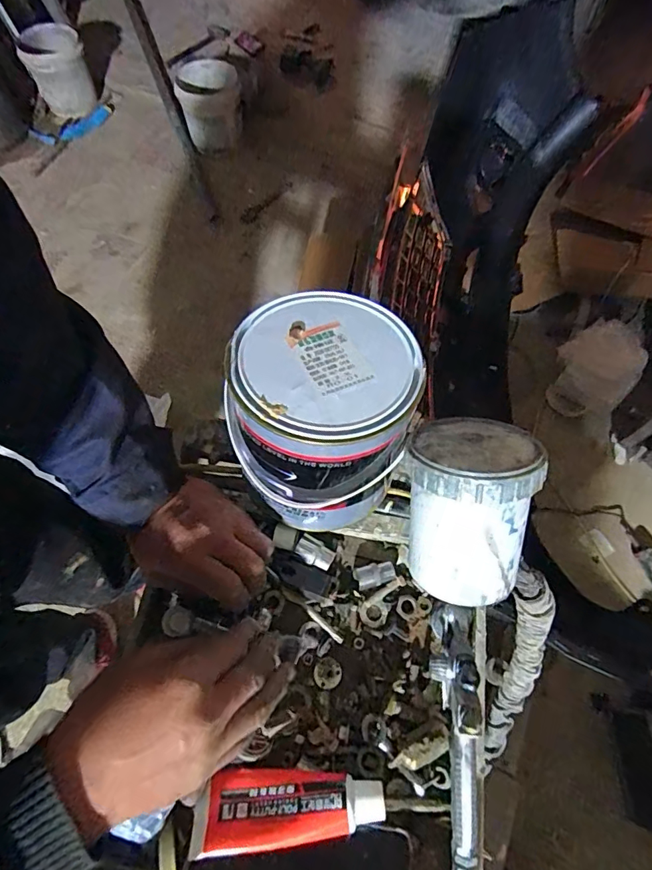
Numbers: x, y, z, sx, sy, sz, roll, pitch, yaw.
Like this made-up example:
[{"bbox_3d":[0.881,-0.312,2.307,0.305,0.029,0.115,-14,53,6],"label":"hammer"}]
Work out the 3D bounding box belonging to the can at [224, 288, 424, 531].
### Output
[{"bbox_3d":[-0.004,-0.022,0.427,0.153,0.138,0.170,4,64,1],"label":"can"}]

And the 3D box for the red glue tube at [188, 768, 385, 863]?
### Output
[{"bbox_3d":[-0.029,0.281,0.358,0.141,0.027,0.047,-3,64,-3],"label":"red glue tube"}]

